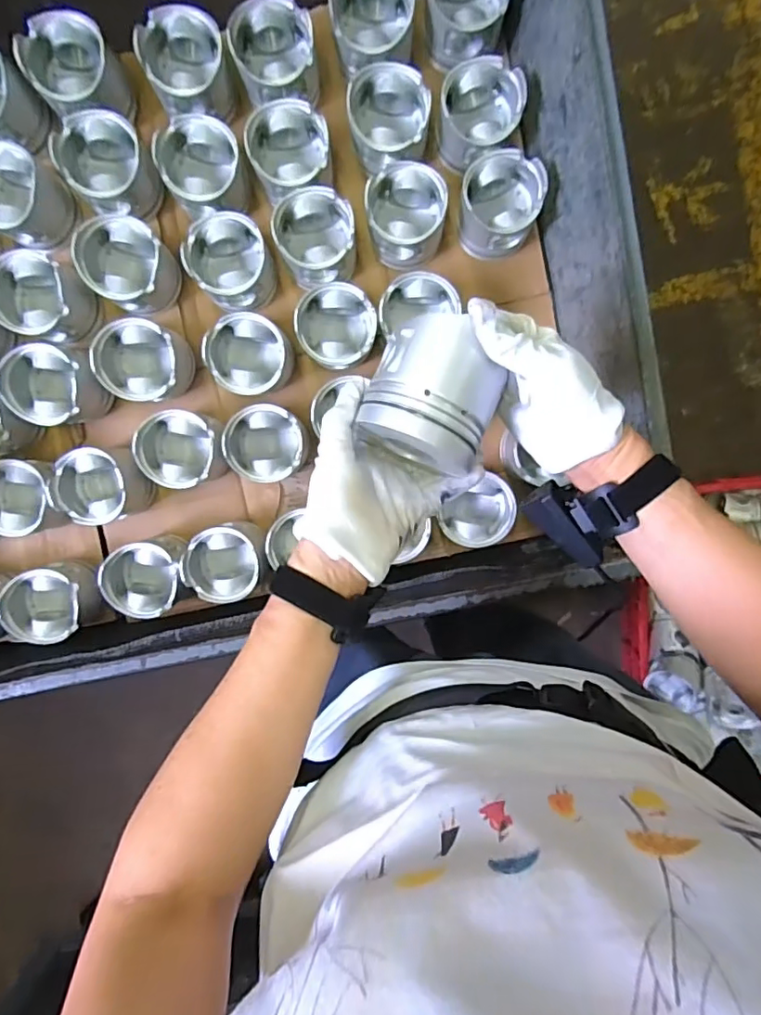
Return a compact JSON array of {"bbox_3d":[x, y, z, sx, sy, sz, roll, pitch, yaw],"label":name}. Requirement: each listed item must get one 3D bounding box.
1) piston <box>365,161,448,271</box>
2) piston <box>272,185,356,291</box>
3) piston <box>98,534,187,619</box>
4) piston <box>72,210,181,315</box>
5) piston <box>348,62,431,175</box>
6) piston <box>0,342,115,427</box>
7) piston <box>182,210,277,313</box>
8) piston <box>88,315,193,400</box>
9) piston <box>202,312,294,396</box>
[{"bbox_3d":[0.032,-0.348,0.680,0.093,0.079,0.101,0,95,0],"label":"piston"},{"bbox_3d":[-0.077,-0.321,0.675,0.092,0.077,0.102,-7,95,0],"label":"piston"},{"bbox_3d":[-0.288,0.086,0.706,0.092,0.077,0.091,0,95,0],"label":"piston"},{"bbox_3d":[-0.295,-0.285,0.663,0.104,0.084,0.090,29,95,-3],"label":"piston"},{"bbox_3d":[0.007,-0.452,0.661,0.091,0.066,0.095,0,95,0],"label":"piston"},{"bbox_3d":[-0.390,-0.147,0.676,0.096,0.075,0.090,0,95,0],"label":"piston"},{"bbox_3d":[-0.176,-0.293,0.674,0.090,0.077,0.096,0,95,0],"label":"piston"},{"bbox_3d":[-0.287,-0.175,0.673,0.093,0.074,0.089,0,95,0],"label":"piston"},{"bbox_3d":[-0.161,-0.183,0.684,0.093,0.079,0.092,-1,95,0],"label":"piston"}]

